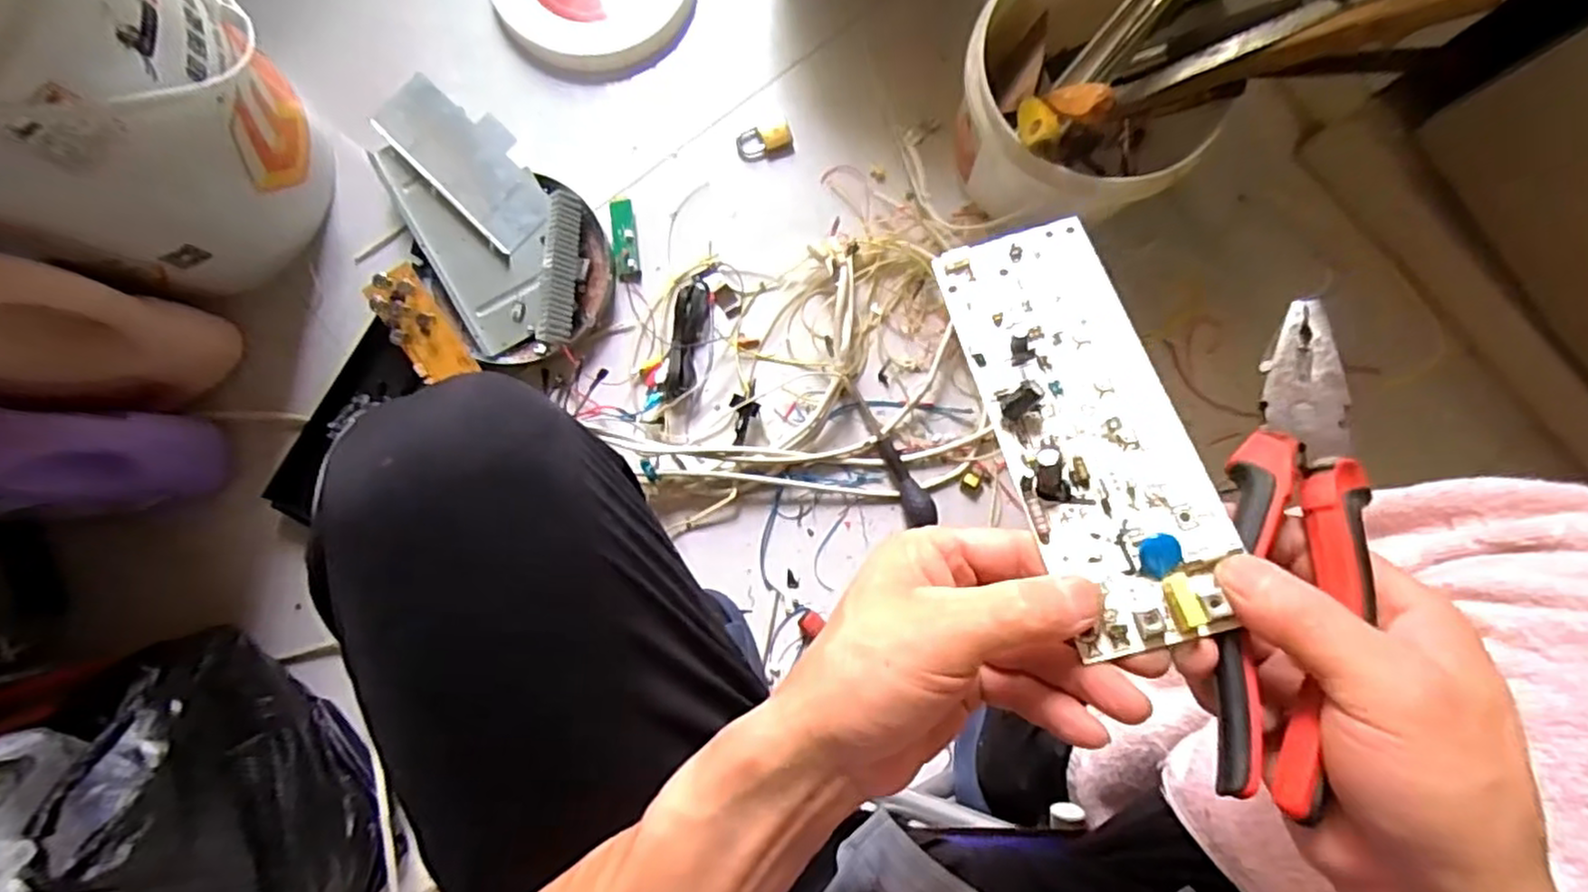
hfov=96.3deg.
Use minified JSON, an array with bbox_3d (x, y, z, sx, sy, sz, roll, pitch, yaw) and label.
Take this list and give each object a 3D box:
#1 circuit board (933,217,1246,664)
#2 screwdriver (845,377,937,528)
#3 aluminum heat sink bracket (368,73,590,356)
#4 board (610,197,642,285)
[{"bbox_3d":[0.121,-0.014,0.297,0.068,0.015,0.188,-12,65,-2],"label":"circuit board"},{"bbox_3d":[0.100,0.005,0.731,0.030,0.030,0.165,-23,86,-3],"label":"screwdriver"},{"bbox_3d":[-0.312,-0.237,0.736,0.164,0.038,0.296,-28,87,-3],"label":"aluminum heat sink bracket"},{"bbox_3d":[-0.178,-0.219,0.755,0.025,0.004,0.088,-6,86,-2],"label":"board"}]

